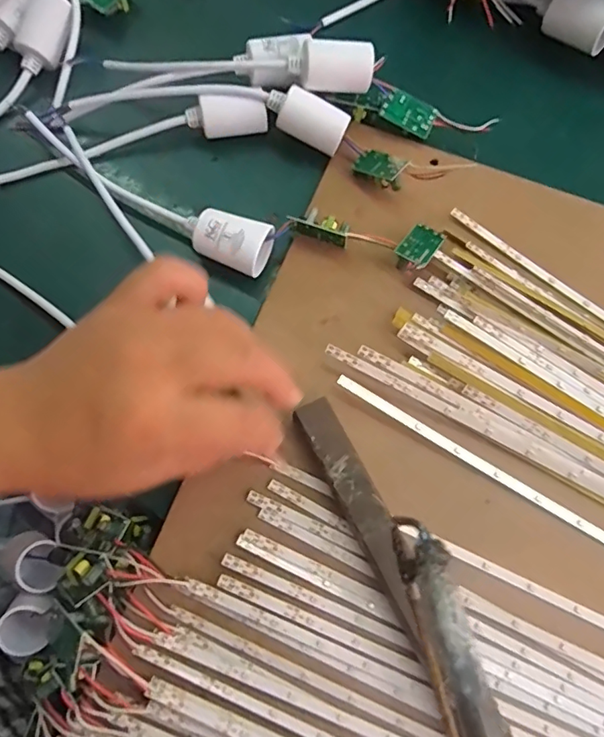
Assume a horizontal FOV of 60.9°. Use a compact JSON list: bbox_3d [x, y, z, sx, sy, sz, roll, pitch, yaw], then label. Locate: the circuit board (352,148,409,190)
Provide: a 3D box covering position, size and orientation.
[{"bbox_3d":[0.050,-0.130,0.333,0.035,0.009,0.019,36,101,27],"label":"circuit board"}]

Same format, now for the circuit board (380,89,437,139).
[{"bbox_3d":[0.072,-0.171,0.345,0.036,0.004,0.020,22,97,-6],"label":"circuit board"}]

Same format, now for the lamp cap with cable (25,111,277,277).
[{"bbox_3d":[-0.102,-0.108,0.324,0.179,0.025,0.032,26,75,8],"label":"lamp cap with cable"}]

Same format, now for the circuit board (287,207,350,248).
[{"bbox_3d":[0.011,-0.089,0.319,0.038,0.014,0.012,15,73,-10],"label":"circuit board"}]

